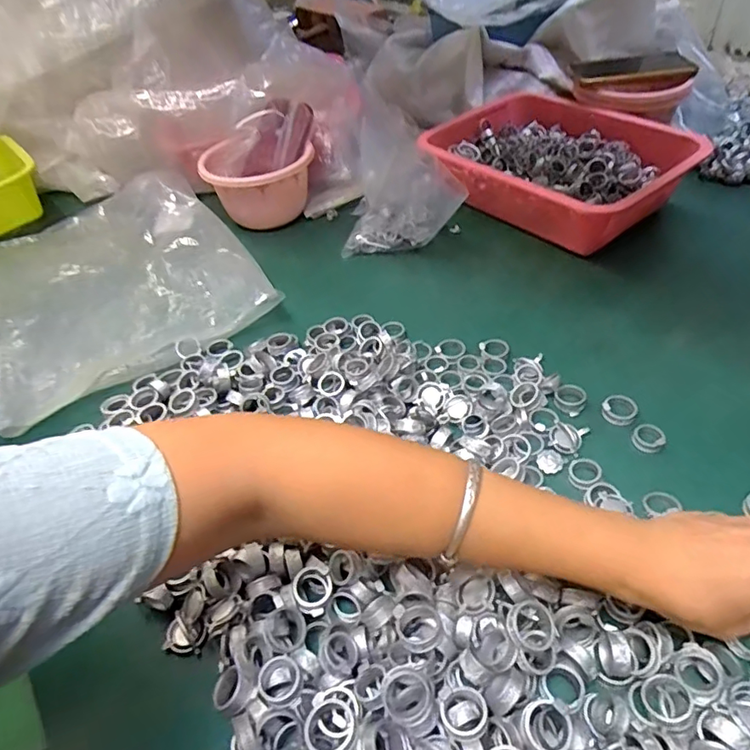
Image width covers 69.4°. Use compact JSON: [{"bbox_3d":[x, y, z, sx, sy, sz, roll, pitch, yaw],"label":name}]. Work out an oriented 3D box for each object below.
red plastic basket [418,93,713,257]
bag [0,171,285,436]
[{"bbox_3d":[0.239,-0.276,0.703,0.231,0.072,0.301,-35,52,-24],"label":"red plastic basket"},{"bbox_3d":[-0.328,-0.127,0.677,0.293,0.043,0.418,-31,48,-11],"label":"bag"}]

